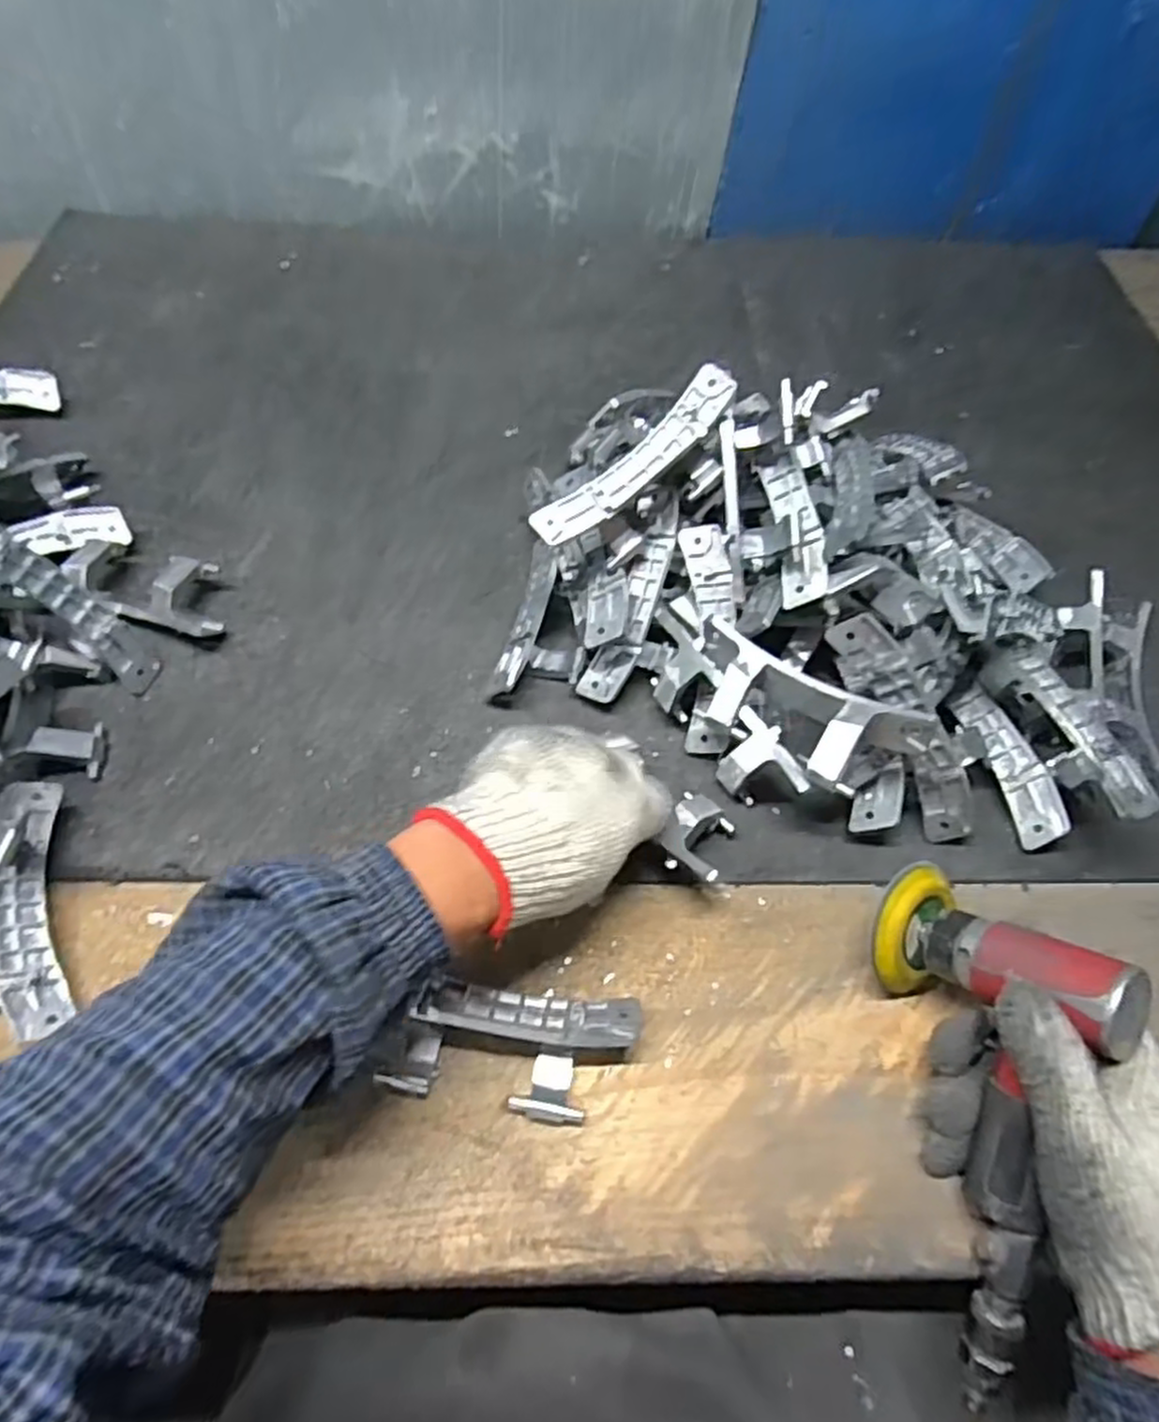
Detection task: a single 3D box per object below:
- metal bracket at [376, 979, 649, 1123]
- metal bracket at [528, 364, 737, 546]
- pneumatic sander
[{"bbox_3d":[-0.034,0.178,0.394,0.125,0.035,0.059,6,58,2],"label":"metal bracket"},{"bbox_3d":[0.038,-0.161,0.481,0.156,0.011,0.032,-40,65,1],"label":"metal bracket"},{"bbox_3d":[0.209,0.196,0.357,0.093,0.096,0.238,1,75,-1],"label":"pneumatic sander"}]

